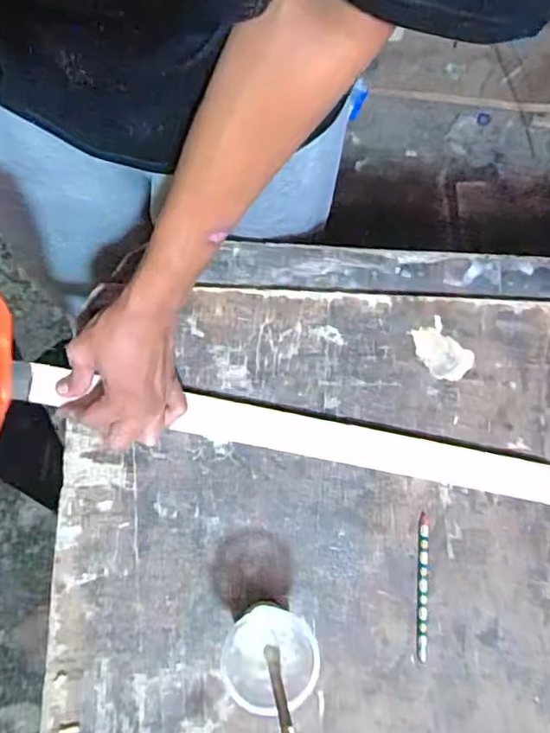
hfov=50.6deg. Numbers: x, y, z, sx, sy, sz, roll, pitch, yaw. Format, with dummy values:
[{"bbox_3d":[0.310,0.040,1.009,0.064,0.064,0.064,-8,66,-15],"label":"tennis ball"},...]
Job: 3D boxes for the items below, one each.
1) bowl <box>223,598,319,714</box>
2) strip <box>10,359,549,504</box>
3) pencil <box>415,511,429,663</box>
[{"bbox_3d":[-0.005,0.225,0.457,0.075,0.086,0.064,-6,79,-5],"label":"bowl"},{"bbox_3d":[0.017,0.062,0.544,0.522,0.014,0.037,11,78,-1],"label":"strip"},{"bbox_3d":[0.132,0.196,0.521,0.009,0.004,0.123,5,78,-3],"label":"pencil"}]

